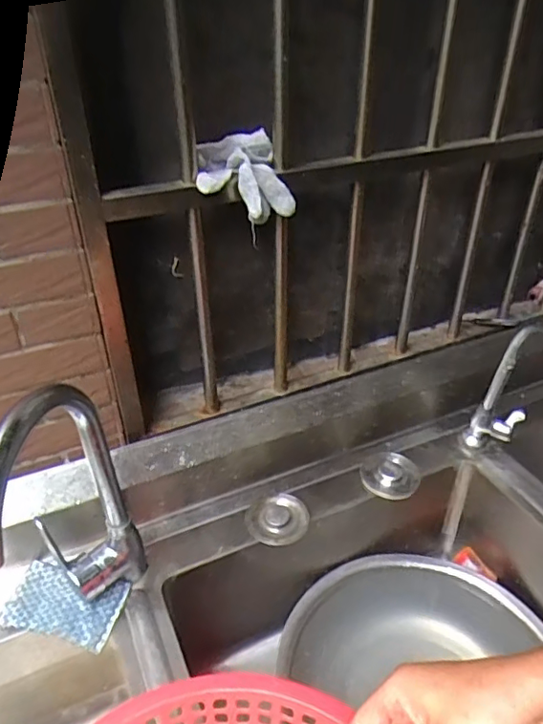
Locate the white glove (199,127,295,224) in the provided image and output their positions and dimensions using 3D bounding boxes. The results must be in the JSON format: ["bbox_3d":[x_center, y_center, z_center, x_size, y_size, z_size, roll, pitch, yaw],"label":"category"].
[{"bbox_3d":[-0.034,-0.204,0.601,0.104,0.073,0.082,-13,37,-17],"label":"white glove"}]

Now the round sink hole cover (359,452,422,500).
[{"bbox_3d":[0.176,0.167,0.803,0.084,0.019,0.073,8,36,11],"label":"round sink hole cover"}]

